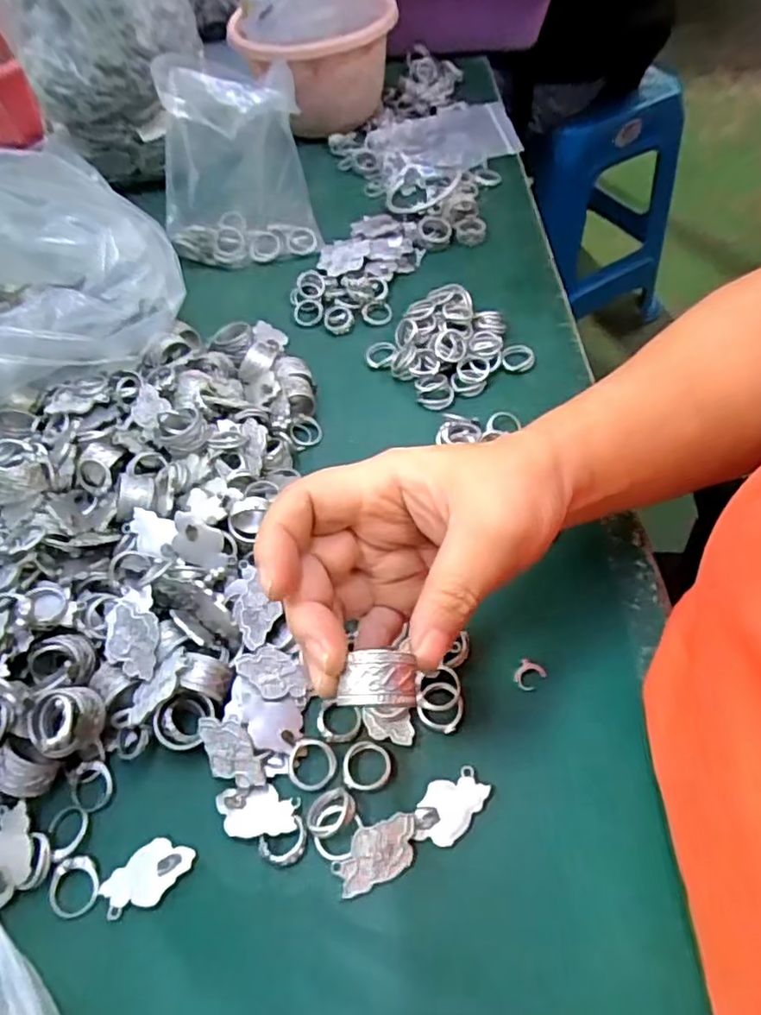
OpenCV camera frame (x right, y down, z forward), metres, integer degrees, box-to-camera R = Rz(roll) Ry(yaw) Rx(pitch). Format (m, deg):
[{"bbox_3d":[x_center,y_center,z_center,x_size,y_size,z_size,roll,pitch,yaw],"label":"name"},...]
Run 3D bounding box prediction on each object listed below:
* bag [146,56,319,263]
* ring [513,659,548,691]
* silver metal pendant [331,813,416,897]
[{"bbox_3d":[-0.112,-0.257,0.478,0.117,0.135,0.066,-10,55,-4],"label":"bag"},{"bbox_3d":[0.072,0.080,0.310,0.015,0.004,0.012,-39,62,-22],"label":"ring"},{"bbox_3d":[-0.002,0.145,0.271,0.038,0.004,0.021,-24,73,-8],"label":"silver metal pendant"}]

